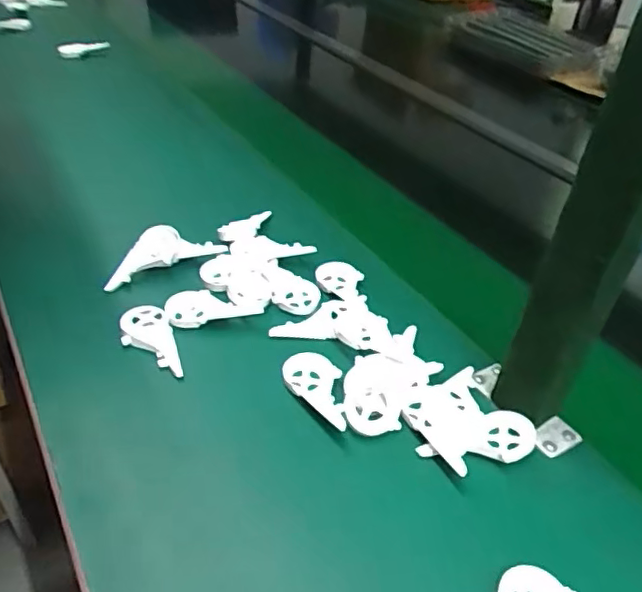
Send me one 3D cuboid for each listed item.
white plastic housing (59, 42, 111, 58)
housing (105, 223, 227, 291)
[{"bbox_3d":[-0.455,-0.476,1.112,0.097,0.025,0.016,-8,38,2],"label":"white plastic housing"},{"bbox_3d":[-0.172,-0.051,0.623,0.127,0.032,0.042,-19,45,-27],"label":"housing"}]

